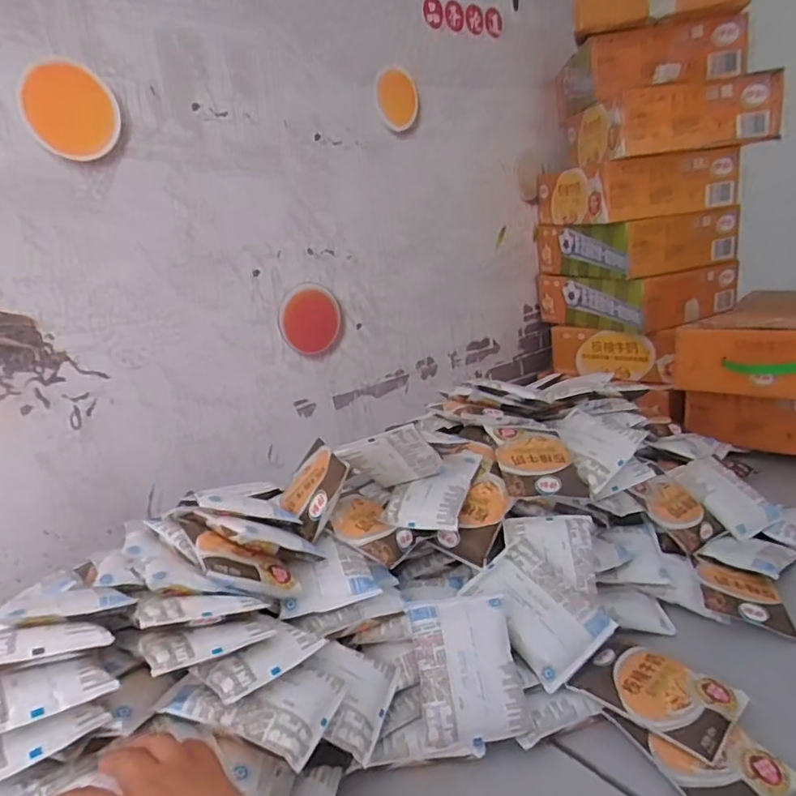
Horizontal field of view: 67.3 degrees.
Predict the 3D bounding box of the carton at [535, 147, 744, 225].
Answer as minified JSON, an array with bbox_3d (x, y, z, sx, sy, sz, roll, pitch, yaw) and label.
[{"bbox_3d":[0.490,-0.435,1.254,0.284,0.107,0.346,-8,16,-5],"label":"carton"}]

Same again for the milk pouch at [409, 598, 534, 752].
[{"bbox_3d":[0.065,0.251,0.560,0.092,0.019,0.124,-8,61,0],"label":"milk pouch"}]

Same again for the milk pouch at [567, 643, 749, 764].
[{"bbox_3d":[0.240,0.270,0.556,0.089,0.019,0.126,-21,21,-40],"label":"milk pouch"}]

